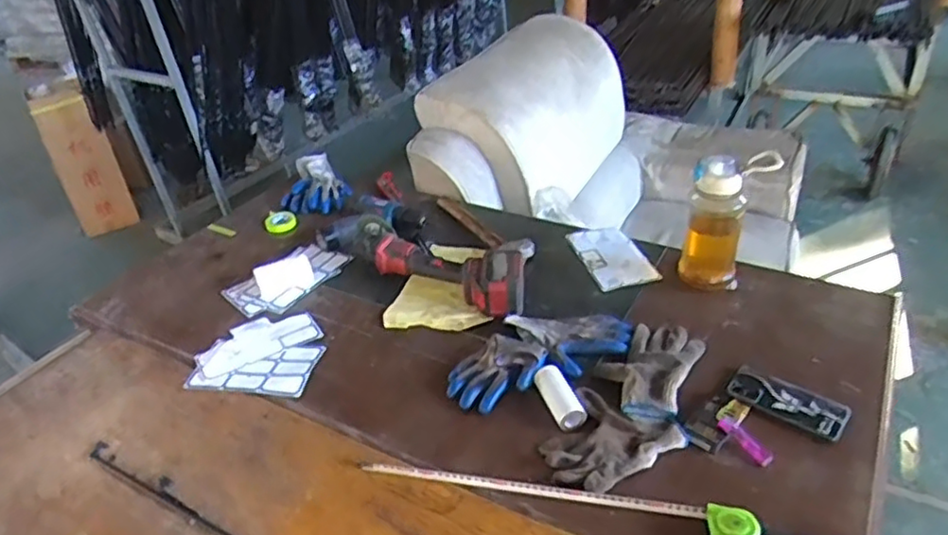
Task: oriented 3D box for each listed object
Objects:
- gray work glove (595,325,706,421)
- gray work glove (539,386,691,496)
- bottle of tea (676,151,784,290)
[{"bbox_3d":[0.266,0.149,1.014,0.132,0.047,0.212,15,41,29],"label":"gray work glove"},{"bbox_3d":[0.179,0.227,0.912,0.181,0.020,0.135,-24,38,-23],"label":"gray work glove"},{"bbox_3d":[0.429,-0.073,1.132,0.136,0.240,0.089,9,38,22],"label":"bottle of tea"}]

